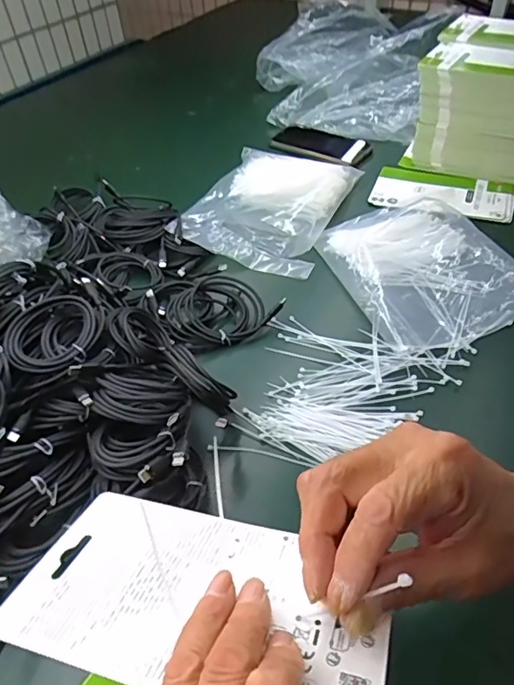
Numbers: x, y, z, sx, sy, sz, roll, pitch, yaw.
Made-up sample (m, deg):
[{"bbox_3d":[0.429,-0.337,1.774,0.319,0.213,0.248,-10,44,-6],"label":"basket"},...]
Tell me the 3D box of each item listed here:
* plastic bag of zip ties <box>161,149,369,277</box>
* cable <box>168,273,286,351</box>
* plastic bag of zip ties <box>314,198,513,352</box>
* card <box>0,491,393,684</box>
[{"bbox_3d":[0.023,-0.199,0.710,0.196,0.024,0.257,20,51,22],"label":"plastic bag of zip ties"},{"bbox_3d":[-0.046,-0.034,0.561,0.107,0.031,0.100,32,56,30],"label":"cable"},{"bbox_3d":[0.194,-0.095,0.602,0.178,0.024,0.238,-16,47,-11],"label":"plastic bag of zip ties"},{"bbox_3d":[-0.027,0.123,0.251,0.179,0.005,0.099,6,26,17],"label":"card"}]

